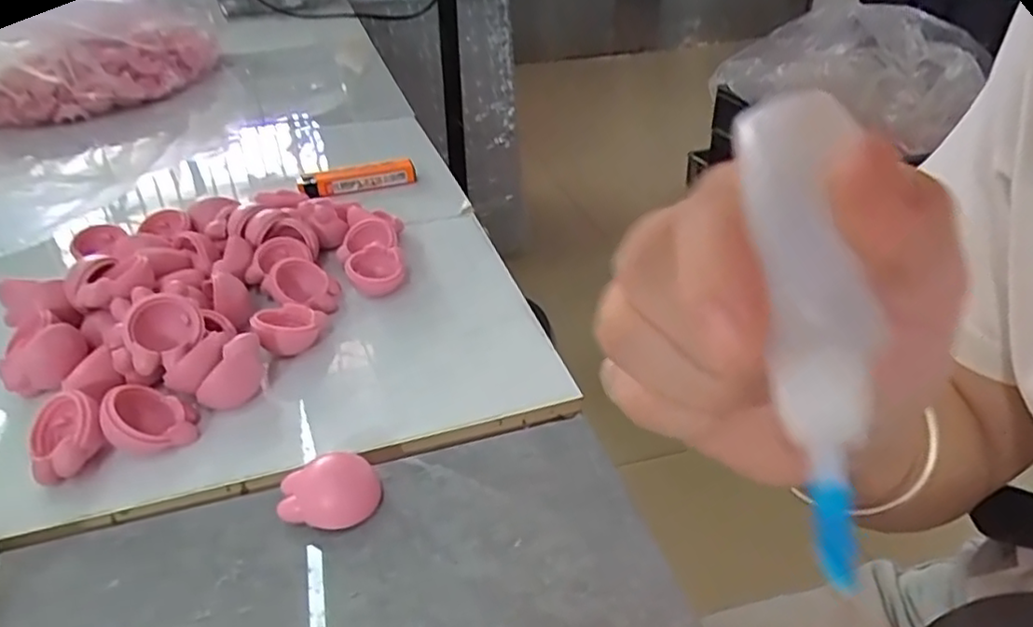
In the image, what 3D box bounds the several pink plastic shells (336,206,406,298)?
[{"bbox_3d":[-0.079,-0.035,0.362,0.033,0.019,0.073,-7,33,-8],"label":"several pink plastic shells"}]

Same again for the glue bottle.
[{"bbox_3d":[0.054,0.000,0.124,0.017,0.091,0.017,-1,-12,-5],"label":"glue bottle"}]

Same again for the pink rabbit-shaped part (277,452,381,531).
[{"bbox_3d":[-0.065,0.063,0.232,0.033,0.016,0.023,-12,34,-14],"label":"pink rabbit-shaped part"}]

